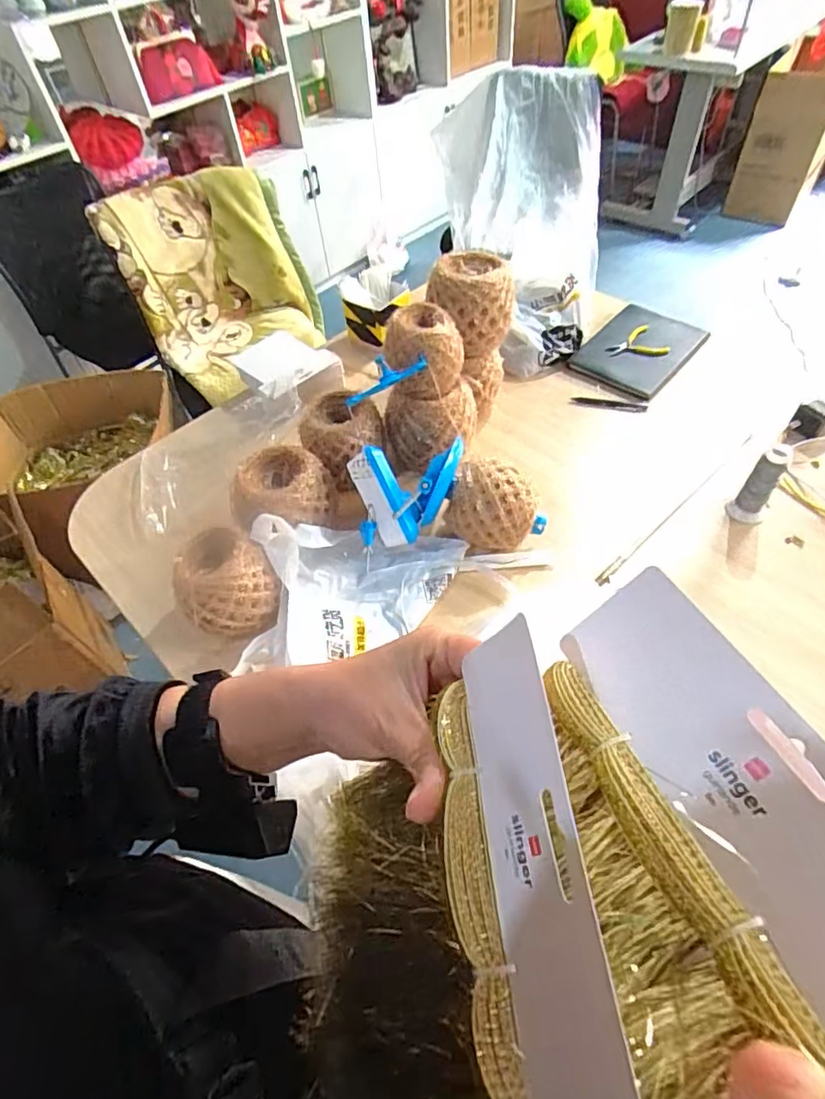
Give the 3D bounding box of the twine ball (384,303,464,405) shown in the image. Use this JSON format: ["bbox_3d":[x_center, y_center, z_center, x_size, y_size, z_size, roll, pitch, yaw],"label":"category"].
[{"bbox_3d":[0.017,-0.310,0.905,0.115,0.108,0.108,-3,52,4],"label":"twine ball"}]

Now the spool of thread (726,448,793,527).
[{"bbox_3d":[0.522,-0.097,0.859,0.053,0.120,0.045,25,59,22],"label":"spool of thread"}]

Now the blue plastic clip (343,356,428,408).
[{"bbox_3d":[-0.044,-0.259,0.865,0.137,0.045,0.044,-24,50,17],"label":"blue plastic clip"}]

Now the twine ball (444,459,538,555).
[{"bbox_3d":[0.122,-0.055,0.864,0.126,0.125,0.108,25,59,22],"label":"twine ball"}]

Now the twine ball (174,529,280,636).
[{"bbox_3d":[-0.261,0.058,0.811,0.129,0.122,0.137,-3,52,4],"label":"twine ball"}]

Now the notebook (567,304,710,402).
[{"bbox_3d":[0.449,-0.406,1.150,0.191,0.028,0.246,35,63,28],"label":"notebook"}]

